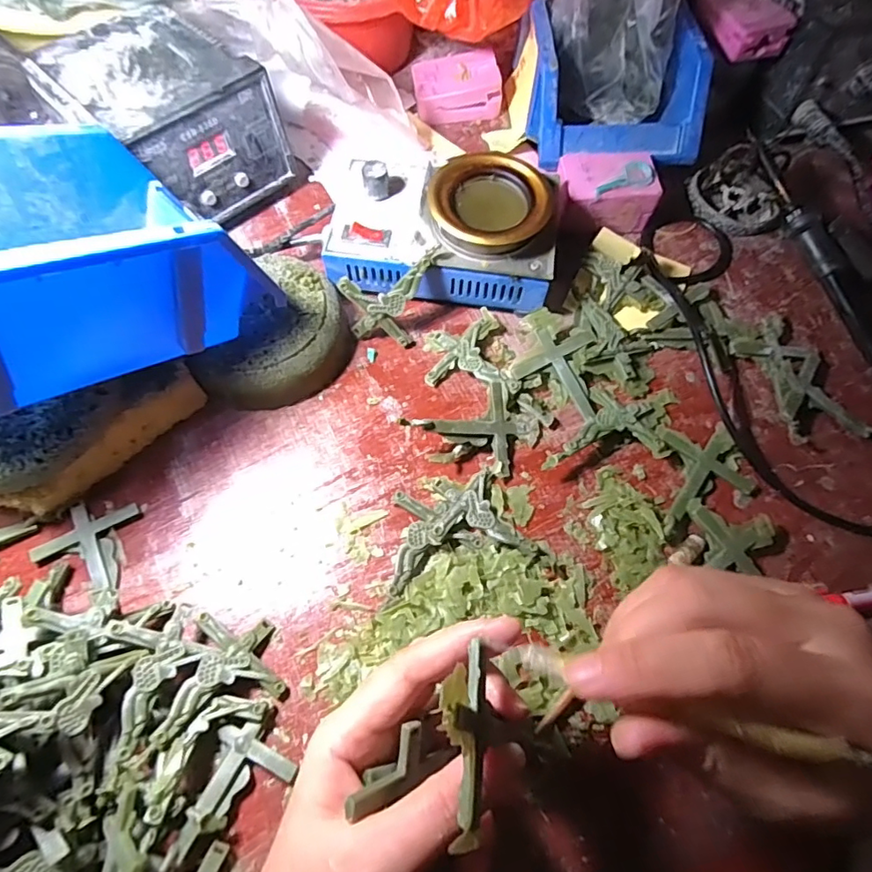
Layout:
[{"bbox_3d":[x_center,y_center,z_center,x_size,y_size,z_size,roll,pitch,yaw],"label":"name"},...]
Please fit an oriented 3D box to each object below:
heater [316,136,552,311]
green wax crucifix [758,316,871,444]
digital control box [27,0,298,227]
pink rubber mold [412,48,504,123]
[{"bbox_3d":[0.004,-0.144,0.368,0.153,0.062,0.094,7,66,1],"label":"heater"},{"bbox_3d":[0.242,-0.026,0.348,0.055,0.014,0.114,-29,70,-14],"label":"green wax crucifix"},{"bbox_3d":[-0.191,-0.228,0.379,0.110,0.078,0.137,-40,73,-17],"label":"digital control box"},{"bbox_3d":[0.017,-0.299,0.455,0.071,0.024,0.051,-7,66,-5],"label":"pink rubber mold"}]

